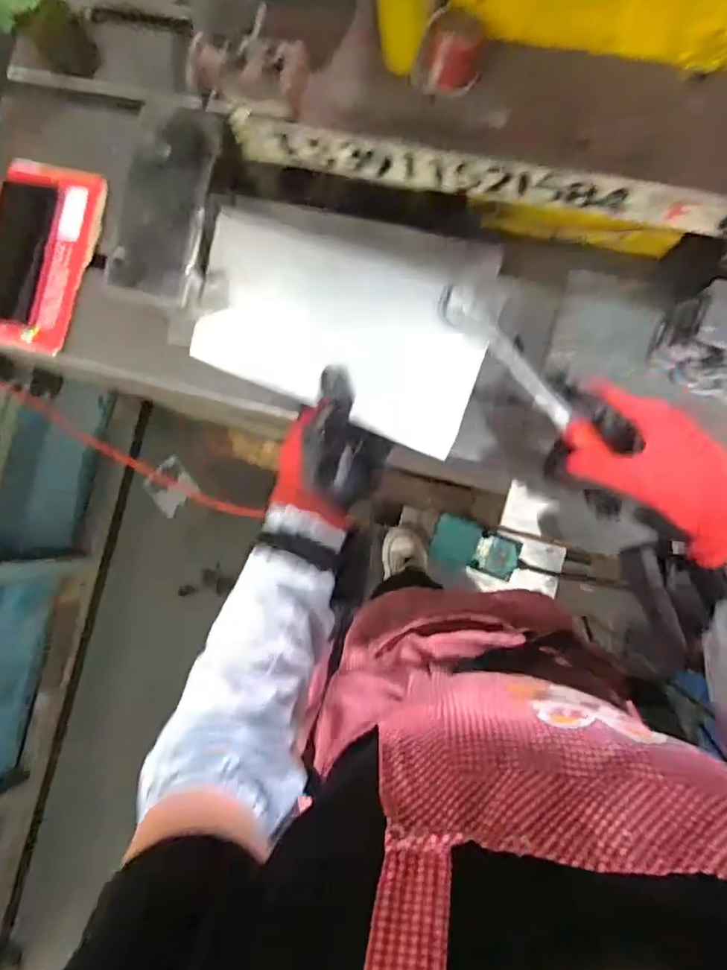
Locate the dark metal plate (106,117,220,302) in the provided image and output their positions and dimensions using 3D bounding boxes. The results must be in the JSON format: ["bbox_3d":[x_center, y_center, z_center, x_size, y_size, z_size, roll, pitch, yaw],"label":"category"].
[{"bbox_3d":[-0.168,-0.235,0.479,0.068,0.021,0.156,11,89,0],"label":"dark metal plate"}]

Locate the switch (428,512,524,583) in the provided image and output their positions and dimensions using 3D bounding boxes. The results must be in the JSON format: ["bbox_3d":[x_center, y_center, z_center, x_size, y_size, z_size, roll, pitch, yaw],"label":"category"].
[{"bbox_3d":[0.247,0.139,1.267,0.199,0.067,0.100,18,87,9],"label":"switch"}]

